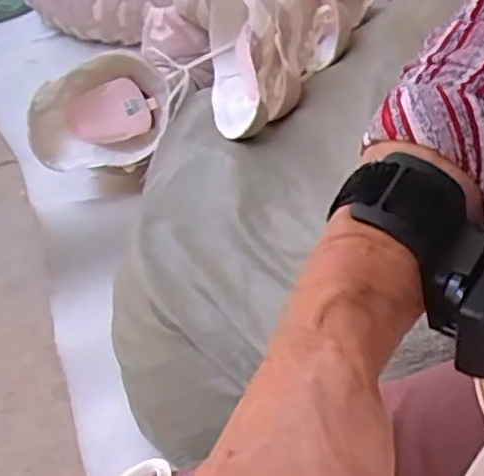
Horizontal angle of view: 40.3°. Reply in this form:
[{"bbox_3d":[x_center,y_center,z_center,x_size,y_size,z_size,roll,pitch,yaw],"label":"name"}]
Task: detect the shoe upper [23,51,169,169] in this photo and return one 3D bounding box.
[{"bbox_3d":[-0.205,-0.165,0.920,0.198,0.144,0.085,-27,8,-31],"label":"shoe upper"}]

